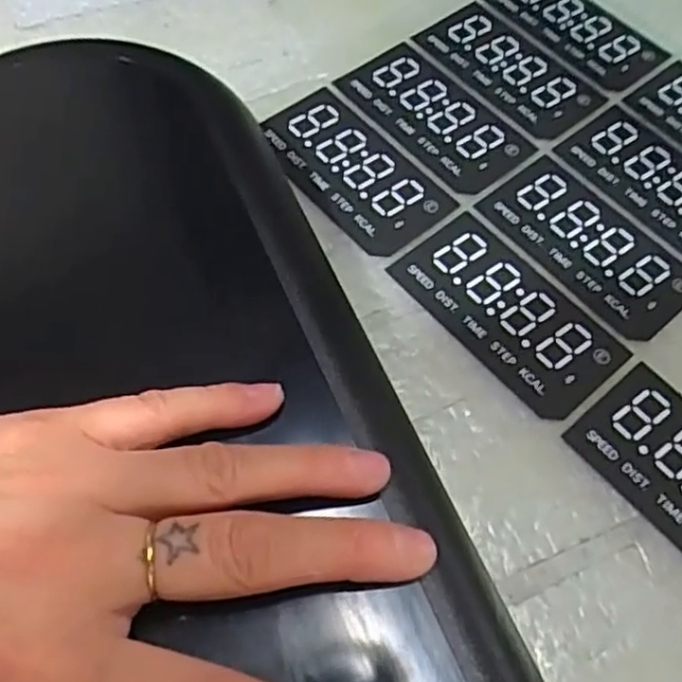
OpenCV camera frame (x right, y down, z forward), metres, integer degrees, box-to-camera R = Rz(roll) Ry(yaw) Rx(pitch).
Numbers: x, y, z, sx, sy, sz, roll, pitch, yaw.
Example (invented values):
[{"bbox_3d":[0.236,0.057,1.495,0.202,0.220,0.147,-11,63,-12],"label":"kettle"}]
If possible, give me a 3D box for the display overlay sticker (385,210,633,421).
[{"bbox_3d":[0.068,-0.013,0.285,0.048,0.004,0.091,-36,69,-20],"label":"display overlay sticker"}]

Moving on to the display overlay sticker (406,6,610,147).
[{"bbox_3d":[0.084,-0.136,0.356,0.047,0.004,0.091,-35,69,-20],"label":"display overlay sticker"}]

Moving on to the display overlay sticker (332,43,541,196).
[{"bbox_3d":[0.044,-0.106,0.336,0.049,0.004,0.091,-35,69,-19],"label":"display overlay sticker"}]

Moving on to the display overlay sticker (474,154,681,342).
[{"bbox_3d":[0.107,-0.042,0.304,0.049,0.004,0.091,-35,69,-19],"label":"display overlay sticker"}]

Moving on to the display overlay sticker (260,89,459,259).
[{"bbox_3d":[0.005,-0.077,0.317,0.048,0.004,0.091,-35,69,-19],"label":"display overlay sticker"}]

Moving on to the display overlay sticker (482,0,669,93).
[{"bbox_3d":[0.125,-0.167,0.376,0.049,0.004,0.093,-35,69,-19],"label":"display overlay sticker"}]

